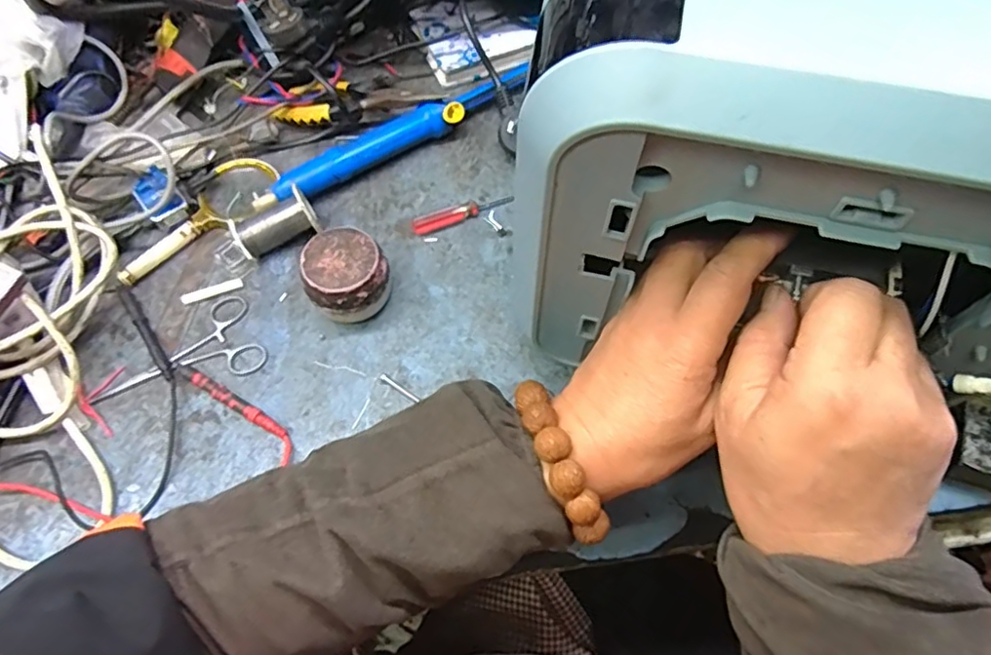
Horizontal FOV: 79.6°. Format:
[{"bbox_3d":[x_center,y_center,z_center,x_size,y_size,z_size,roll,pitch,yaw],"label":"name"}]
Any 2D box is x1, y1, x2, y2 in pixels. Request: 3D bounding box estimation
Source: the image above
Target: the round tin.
[{"bbox_3d":[-0.112,-0.035,0.449,0.058,0.056,0.056,-35,68,-16],"label":"round tin"}]

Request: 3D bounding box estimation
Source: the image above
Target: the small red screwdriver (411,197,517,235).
[{"bbox_3d":[-0.027,-0.096,0.501,0.088,0.012,0.013,-17,64,-8],"label":"small red screwdriver"}]

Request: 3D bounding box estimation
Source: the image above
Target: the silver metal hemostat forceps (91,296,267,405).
[{"bbox_3d":[-0.240,0.014,0.453,0.124,0.005,0.070,-13,64,-6],"label":"silver metal hemostat forceps"}]

